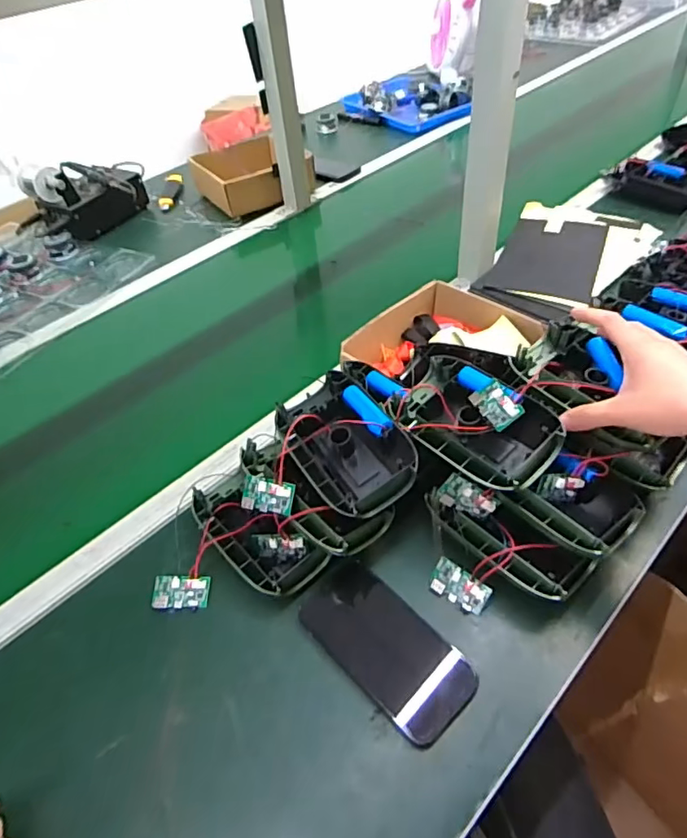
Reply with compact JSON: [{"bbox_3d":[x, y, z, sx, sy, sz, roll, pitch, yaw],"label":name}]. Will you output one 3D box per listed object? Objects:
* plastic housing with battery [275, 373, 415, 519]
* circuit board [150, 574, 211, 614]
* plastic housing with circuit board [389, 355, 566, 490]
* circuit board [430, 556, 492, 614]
[{"bbox_3d":[-0.003,0.026,0.533,0.109,0.053,0.162,-30,51,-20],"label":"plastic housing with battery"},{"bbox_3d":[-0.162,0.174,0.536,0.055,0.006,0.034,0,64,2],"label":"circuit board"},{"bbox_3d":[0.124,0.000,0.515,0.160,0.048,0.098,32,58,31],"label":"plastic housing with circuit board"},{"bbox_3d":[0.111,0.160,0.511,0.055,0.012,0.034,29,99,26],"label":"circuit board"}]

